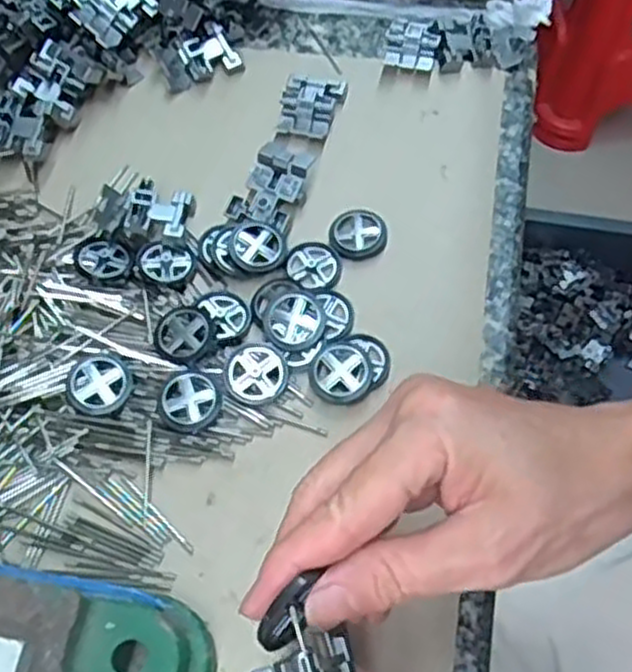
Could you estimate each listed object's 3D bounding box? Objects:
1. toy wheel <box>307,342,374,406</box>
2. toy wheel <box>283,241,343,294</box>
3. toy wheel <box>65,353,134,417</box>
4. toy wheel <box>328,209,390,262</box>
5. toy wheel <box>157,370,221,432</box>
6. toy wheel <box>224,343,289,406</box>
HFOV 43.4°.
[{"bbox_3d":[0.011,0.016,0.344,0.027,0.010,0.025,-1,60,2],"label":"toy wheel"},{"bbox_3d":[-0.002,-0.033,0.377,0.027,0.004,0.026,-1,60,2],"label":"toy wheel"},{"bbox_3d":[-0.094,0.020,0.343,0.026,0.006,0.028,-1,60,2],"label":"toy wheel"},{"bbox_3d":[0.020,-0.049,0.383,0.027,0.005,0.027,-1,60,2],"label":"toy wheel"},{"bbox_3d":[-0.054,0.028,0.340,0.025,0.006,0.025,-1,60,2],"label":"toy wheel"},{"bbox_3d":[-0.026,0.016,0.346,0.027,0.006,0.027,-1,60,2],"label":"toy wheel"}]

